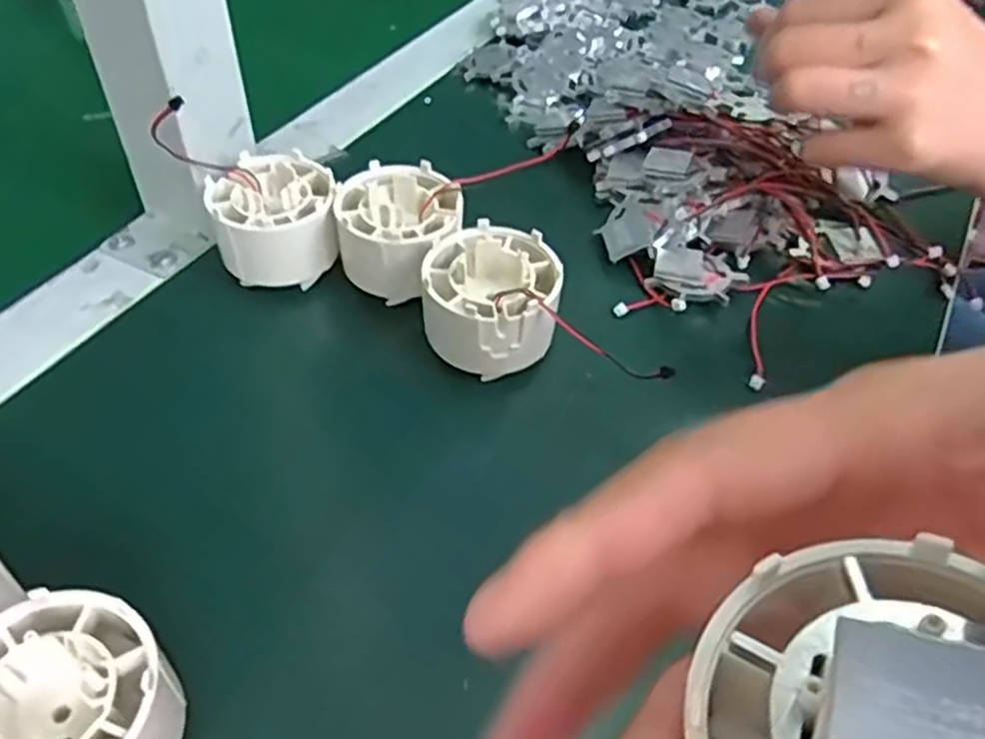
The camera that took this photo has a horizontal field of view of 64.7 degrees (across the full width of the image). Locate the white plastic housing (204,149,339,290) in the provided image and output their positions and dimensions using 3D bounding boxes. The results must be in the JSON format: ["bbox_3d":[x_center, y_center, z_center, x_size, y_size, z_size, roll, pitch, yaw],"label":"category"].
[{"bbox_3d":[-0.092,-0.063,0.333,0.049,0.040,0.048,2,48,-2],"label":"white plastic housing"}]

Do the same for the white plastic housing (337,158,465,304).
[{"bbox_3d":[-0.039,-0.053,0.329,0.052,0.043,0.059,0,48,-3],"label":"white plastic housing"}]

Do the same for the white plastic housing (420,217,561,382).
[{"bbox_3d":[-0.001,-0.025,0.301,0.050,0.040,0.053,-2,48,-5],"label":"white plastic housing"}]

